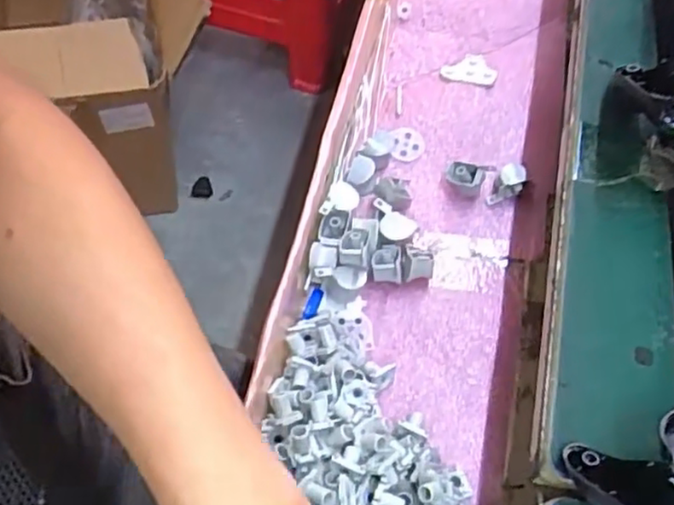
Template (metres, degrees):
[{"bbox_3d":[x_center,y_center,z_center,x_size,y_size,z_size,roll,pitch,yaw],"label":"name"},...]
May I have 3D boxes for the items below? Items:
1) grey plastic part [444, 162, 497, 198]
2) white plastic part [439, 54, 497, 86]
[{"bbox_3d":[0.095,-0.053,0.491,0.033,0.019,0.018,11,66,5],"label":"grey plastic part"},{"bbox_3d":[0.109,-0.153,0.554,0.044,0.007,0.035,10,65,5],"label":"white plastic part"}]

